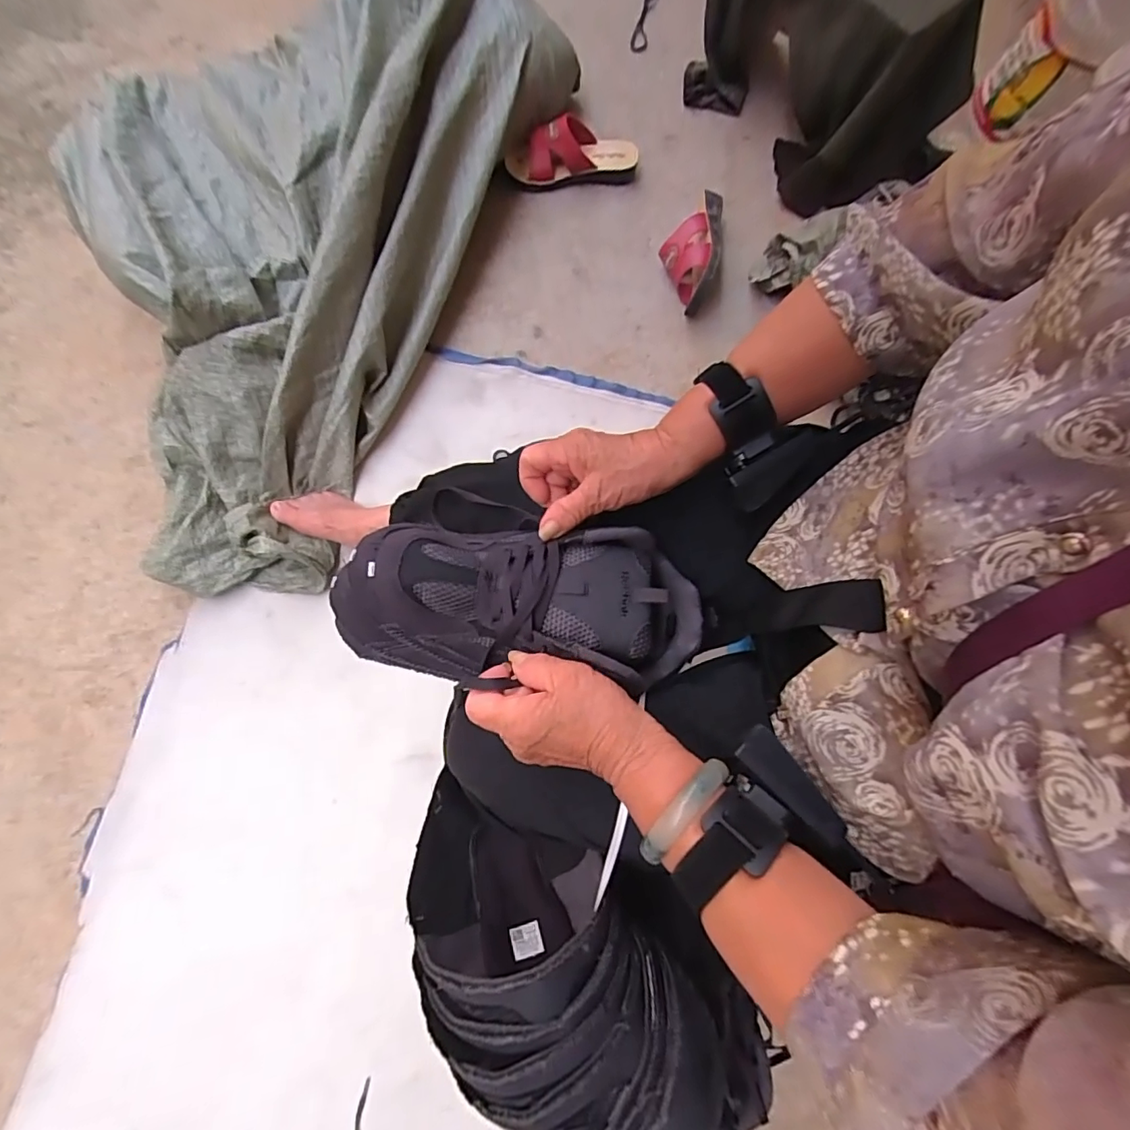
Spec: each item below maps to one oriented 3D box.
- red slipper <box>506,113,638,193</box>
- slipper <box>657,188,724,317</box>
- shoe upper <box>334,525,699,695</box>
[{"bbox_3d":[0.013,-0.710,0.901,0.223,0.078,0.071,-10,77,-4],"label":"red slipper"},{"bbox_3d":[0.207,-0.515,0.872,0.091,0.076,0.183,16,77,2],"label":"slipper"},{"bbox_3d":[-0.040,0.027,0.405,0.284,0.092,0.115,1,77,3],"label":"shoe upper"}]

